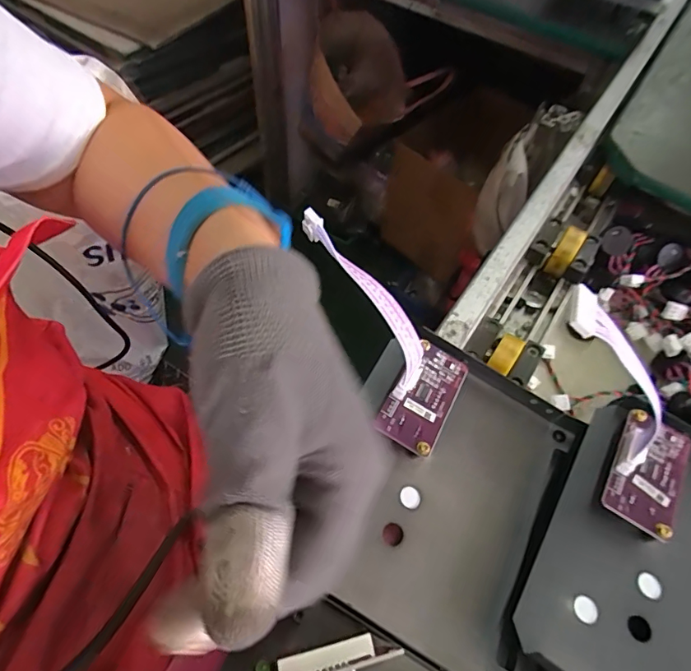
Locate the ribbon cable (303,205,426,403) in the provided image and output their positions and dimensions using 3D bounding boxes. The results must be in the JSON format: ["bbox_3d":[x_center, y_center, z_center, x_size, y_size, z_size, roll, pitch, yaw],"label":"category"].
[{"bbox_3d":[0.009,-0.017,0.248,0.020,0.022,0.106,-37,94,-24],"label":"ribbon cable"}]

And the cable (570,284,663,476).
[{"bbox_3d":[0.127,0.022,0.216,0.021,0.111,0.028,2,47,45],"label":"cable"}]

